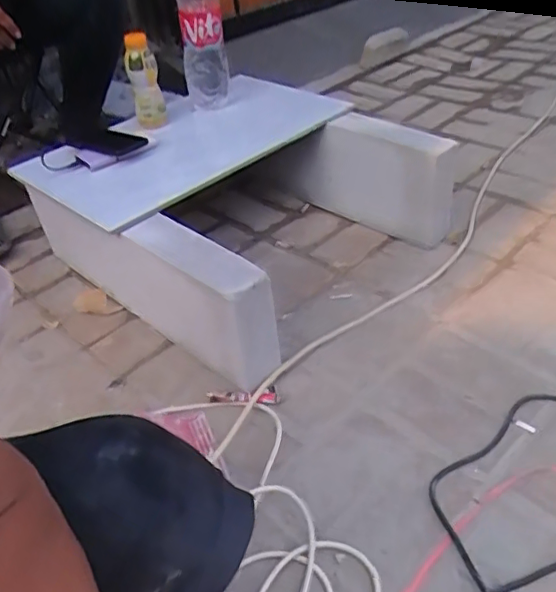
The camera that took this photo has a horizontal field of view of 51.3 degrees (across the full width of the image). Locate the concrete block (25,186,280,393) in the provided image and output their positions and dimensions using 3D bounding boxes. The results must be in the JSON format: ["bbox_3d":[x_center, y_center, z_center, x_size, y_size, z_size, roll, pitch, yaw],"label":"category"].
[{"bbox_3d":[-0.242,-0.047,0.998,0.608,0.203,0.078,26,49,33],"label":"concrete block"}]

